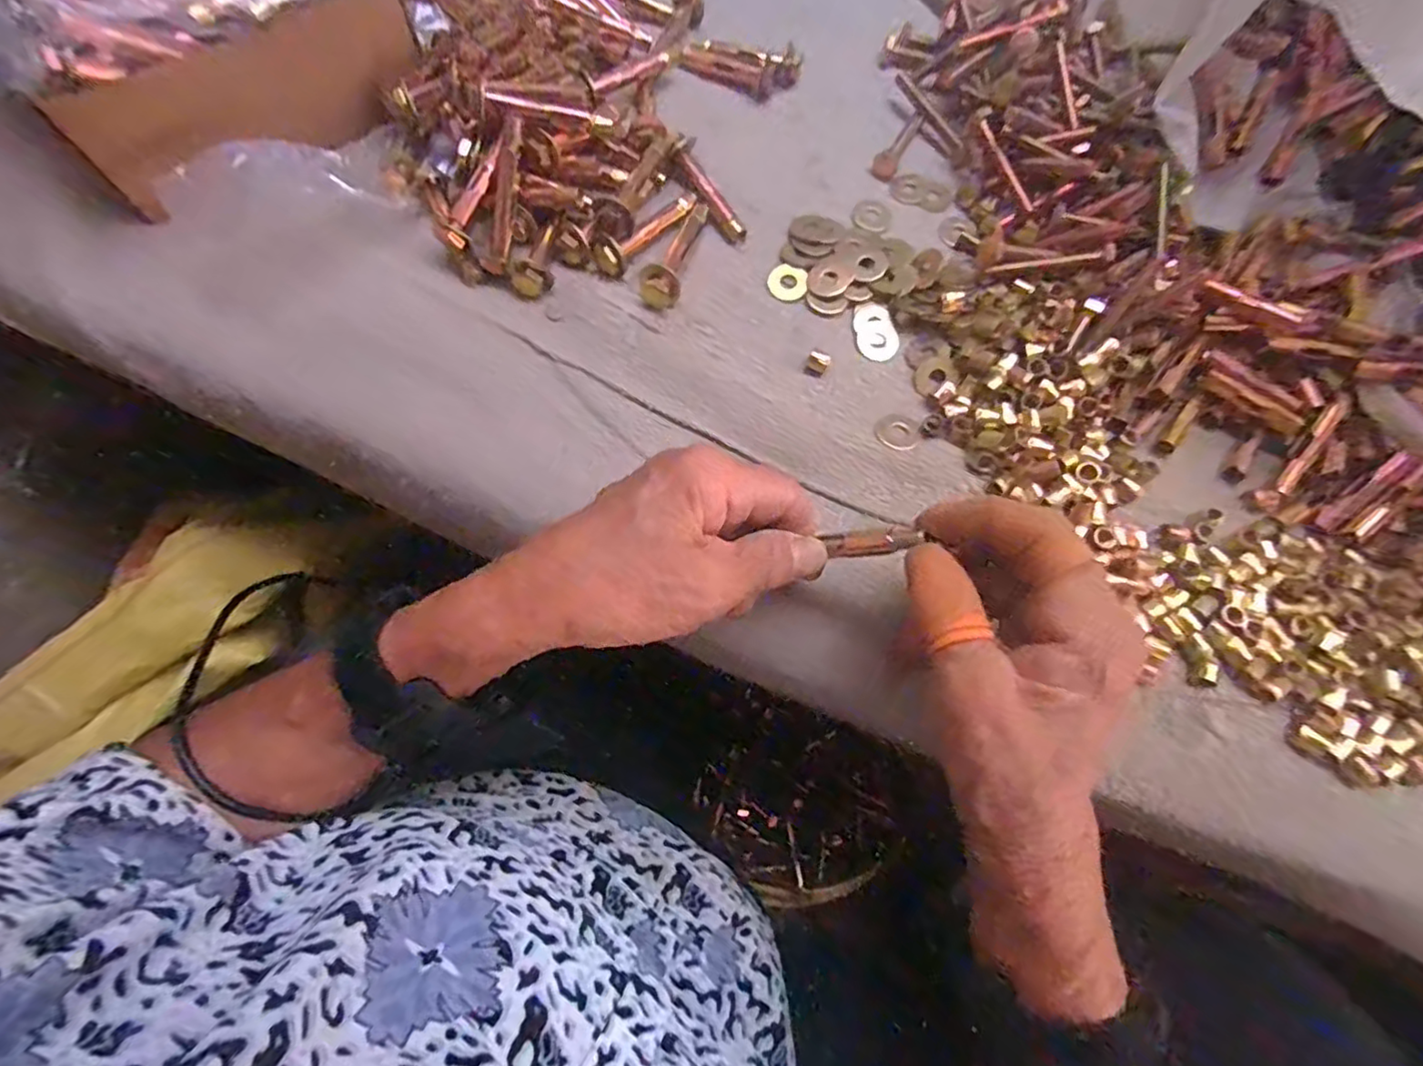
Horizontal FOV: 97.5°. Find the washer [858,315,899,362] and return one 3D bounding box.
[{"bbox_3d":[0.084,-0.098,0.312,0.021,0.004,0.024,29,72,7],"label":"washer"}]

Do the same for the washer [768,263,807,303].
[{"bbox_3d":[0.039,-0.129,0.317,0.019,0.004,0.020,5,70,-1],"label":"washer"}]

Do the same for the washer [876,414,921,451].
[{"bbox_3d":[0.088,-0.048,0.294,0.020,0.004,0.019,1,71,-3],"label":"washer"}]

